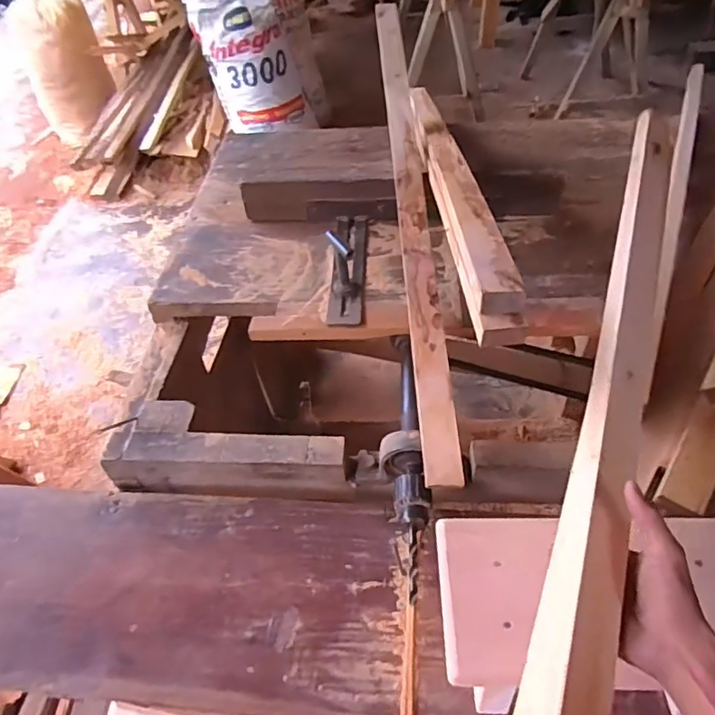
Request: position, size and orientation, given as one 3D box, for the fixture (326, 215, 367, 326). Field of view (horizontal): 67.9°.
[{"bbox_3d":[-0.019,-0.220,1.028,0.069,0.118,0.322,0,49,4],"label":"fixture"}]

